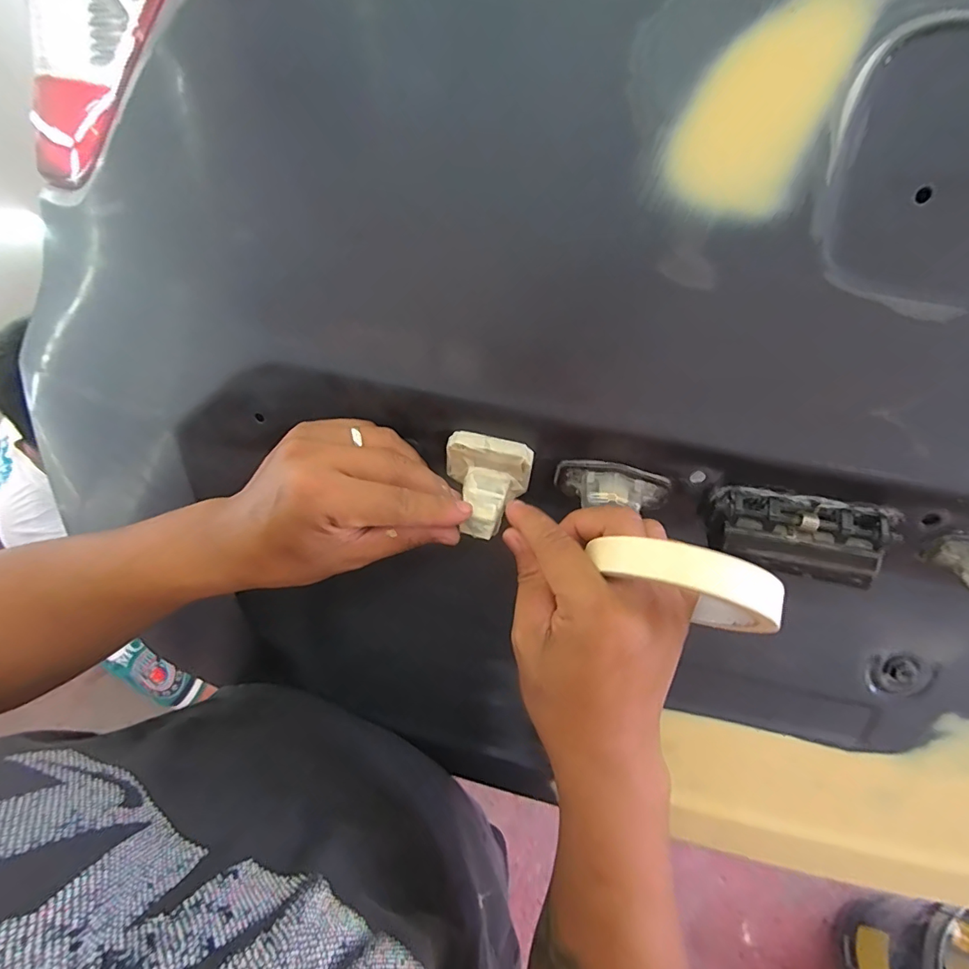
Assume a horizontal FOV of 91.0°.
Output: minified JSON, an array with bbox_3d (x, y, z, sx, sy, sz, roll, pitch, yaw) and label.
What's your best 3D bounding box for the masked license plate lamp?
[{"bbox_3d":[-0.002,0.001,0.292,0.052,0.036,0.049,13,56,7],"label":"masked license plate lamp"}]

